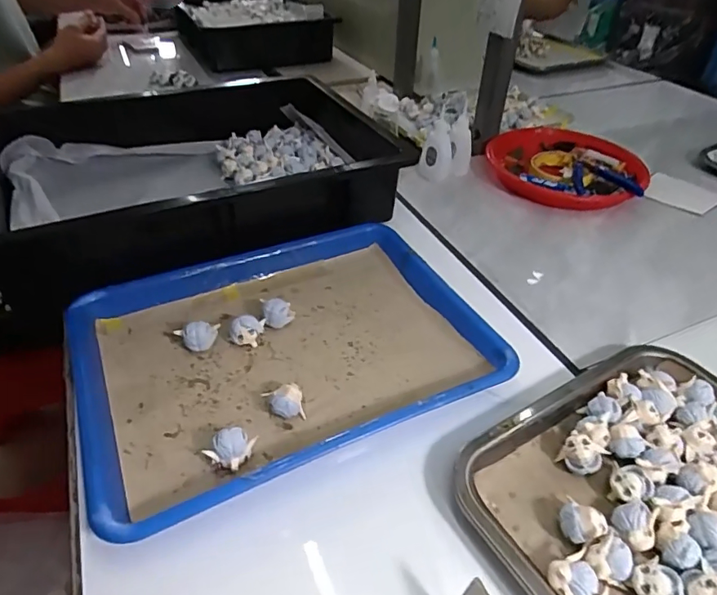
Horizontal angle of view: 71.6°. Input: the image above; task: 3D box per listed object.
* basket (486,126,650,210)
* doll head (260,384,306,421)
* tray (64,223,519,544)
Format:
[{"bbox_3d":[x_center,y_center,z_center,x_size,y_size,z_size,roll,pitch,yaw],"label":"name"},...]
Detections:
[{"bbox_3d":[0.288,-0.186,0.712,0.224,0.036,0.177,22,45,24],"label":"basket"},{"bbox_3d":[-0.058,0.083,0.386,0.028,0.025,0.023,-13,42,-14],"label":"doll head"},{"bbox_3d":[-0.069,0.036,0.454,0.344,0.034,0.274,-18,43,-20],"label":"tray"}]

